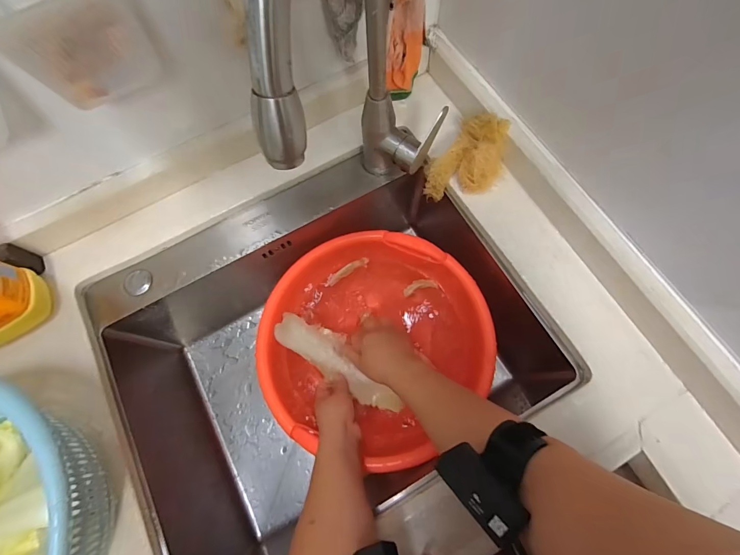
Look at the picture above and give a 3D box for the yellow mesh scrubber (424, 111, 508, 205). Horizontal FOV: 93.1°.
[{"bbox_3d":[0.131,-0.162,0.478,0.096,0.078,0.092,12,73,6],"label":"yellow mesh scrubber"}]

